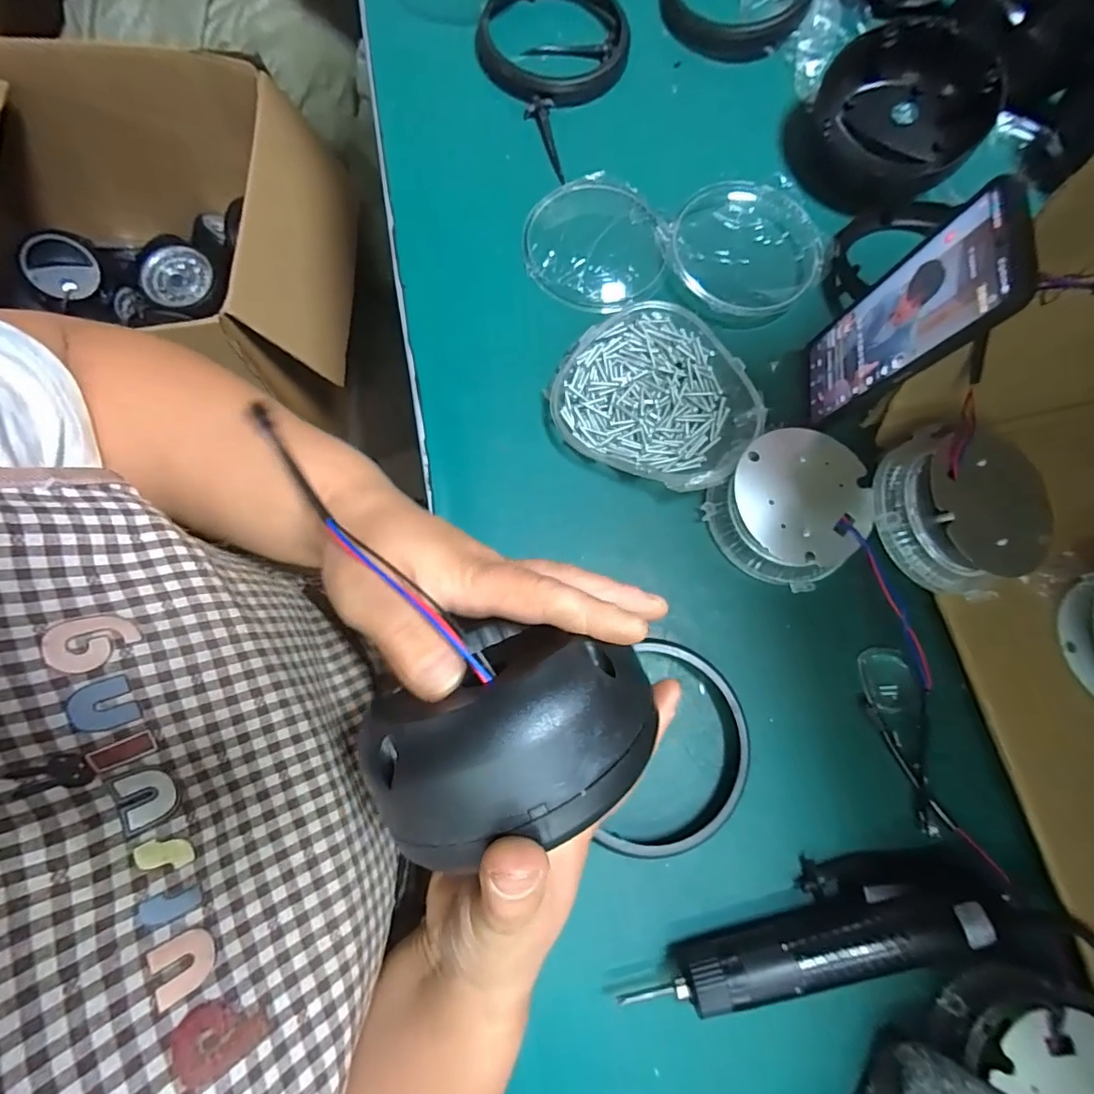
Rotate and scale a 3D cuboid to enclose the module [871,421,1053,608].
[{"bbox_3d":[0.282,-0.027,0.352,0.106,0.032,0.107,1,76,-3],"label":"module"}]

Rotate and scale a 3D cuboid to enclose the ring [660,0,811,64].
[{"bbox_3d":[0.184,-0.540,0.508,0.139,0.021,0.155,11,76,0],"label":"ring"}]

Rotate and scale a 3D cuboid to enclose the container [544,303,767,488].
[{"bbox_3d":[0.086,-0.117,0.399,0.146,0.035,0.136,1,76,-3],"label":"container"}]

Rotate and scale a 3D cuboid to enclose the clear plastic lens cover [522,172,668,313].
[{"bbox_3d":[0.040,-0.256,0.439,0.115,0.016,0.128,4,76,-2],"label":"clear plastic lens cover"}]

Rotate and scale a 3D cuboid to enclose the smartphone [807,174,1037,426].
[{"bbox_3d":[0.224,-0.143,0.340,0.007,0.163,0.078,7,78,-9],"label":"smartphone"}]

